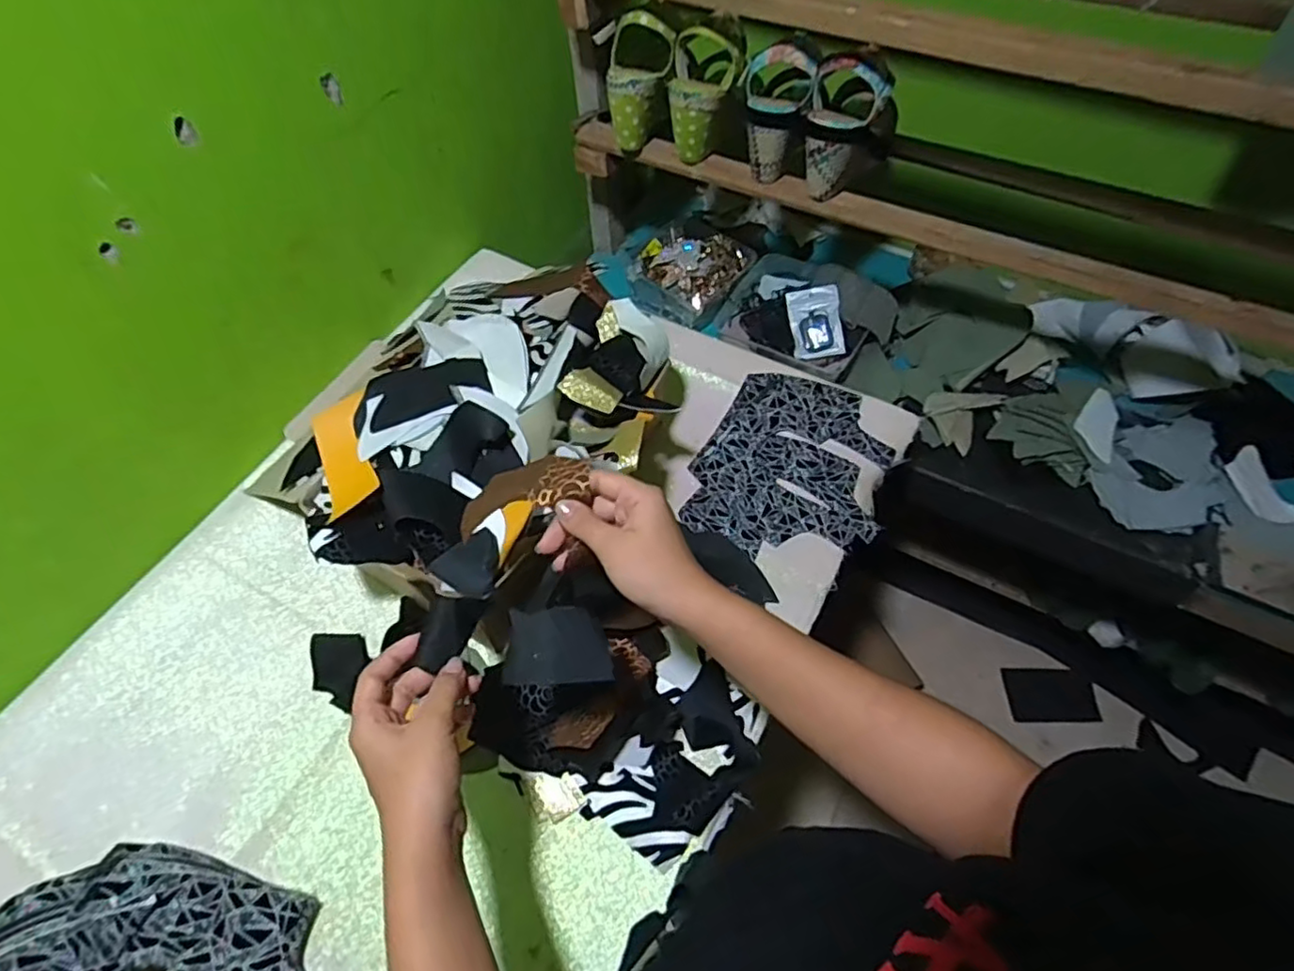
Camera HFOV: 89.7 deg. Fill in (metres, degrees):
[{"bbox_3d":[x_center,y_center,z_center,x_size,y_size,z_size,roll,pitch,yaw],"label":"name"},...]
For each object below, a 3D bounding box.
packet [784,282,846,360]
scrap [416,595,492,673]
[{"bbox_3d":[0.238,-0.230,0.915,0.070,0.007,0.102,-8,81,15],"label":"packet"},{"bbox_3d":[-0.131,0.094,0.429,0.031,0.006,0.055,34,71,-15],"label":"scrap"}]

